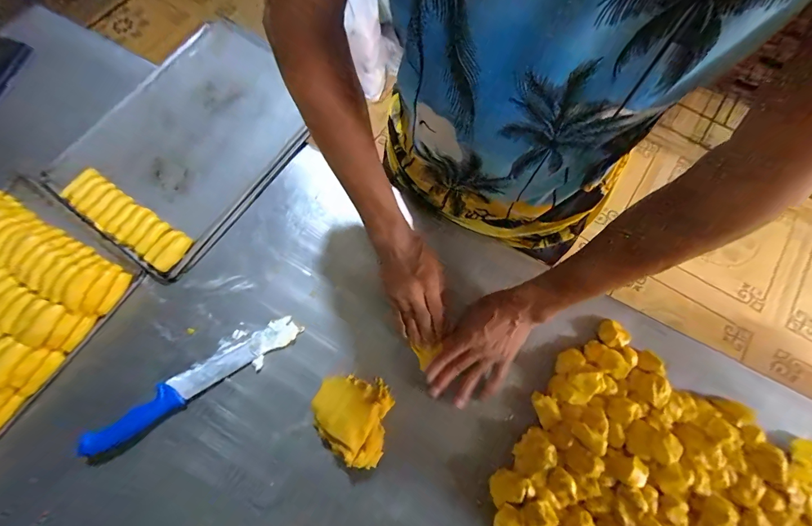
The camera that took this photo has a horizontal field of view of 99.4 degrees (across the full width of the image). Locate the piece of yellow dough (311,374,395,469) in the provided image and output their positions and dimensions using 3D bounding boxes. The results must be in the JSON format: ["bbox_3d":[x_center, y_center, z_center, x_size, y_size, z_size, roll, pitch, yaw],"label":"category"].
[{"bbox_3d":[-0.078,0.208,0.470,0.107,0.055,0.107,13,73,4],"label":"piece of yellow dough"}]

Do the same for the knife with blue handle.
[{"bbox_3d":[-0.307,0.173,0.491,0.326,0.011,0.047,-31,75,-9],"label":"knife with blue handle"}]

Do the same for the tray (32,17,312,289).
[{"bbox_3d":[-0.381,-0.233,0.625,0.341,0.024,0.452,34,76,10],"label":"tray"}]

